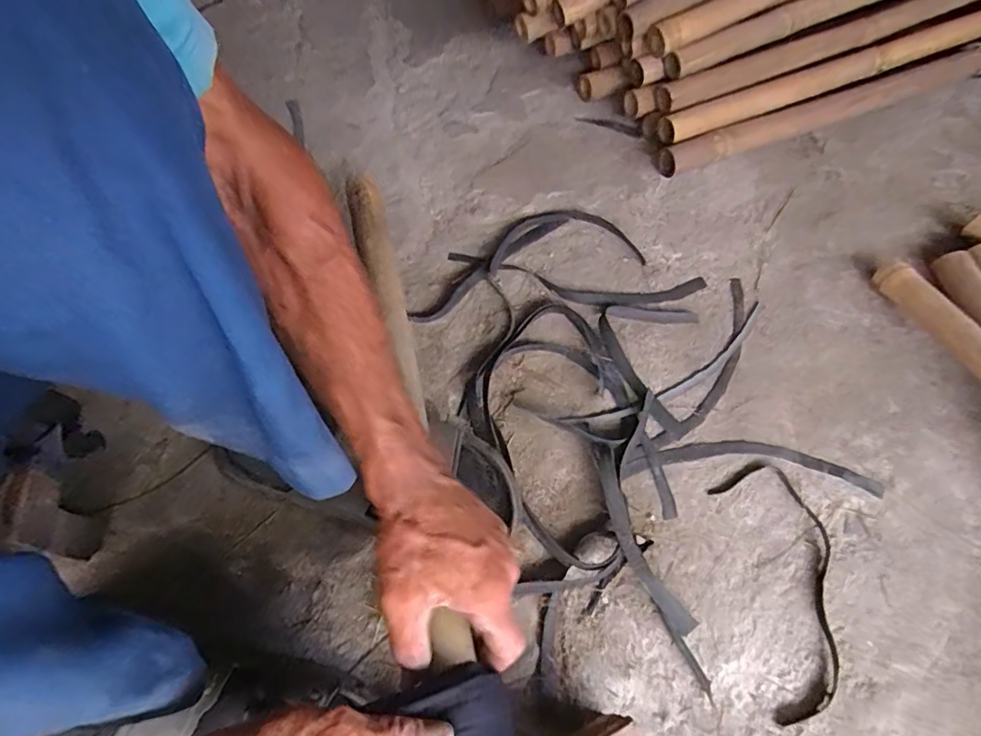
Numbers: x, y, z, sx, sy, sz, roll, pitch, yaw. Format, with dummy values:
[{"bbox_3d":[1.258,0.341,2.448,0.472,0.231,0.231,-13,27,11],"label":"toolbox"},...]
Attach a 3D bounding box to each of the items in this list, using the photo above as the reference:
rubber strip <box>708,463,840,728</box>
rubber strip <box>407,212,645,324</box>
[{"bbox_3d":[0.271,0.190,0.485,0.099,0.009,0.209,-5,59,-3],"label":"rubber strip"},{"bbox_3d":[0.031,-0.138,0.644,0.295,0.033,0.119,-21,61,-12],"label":"rubber strip"}]

